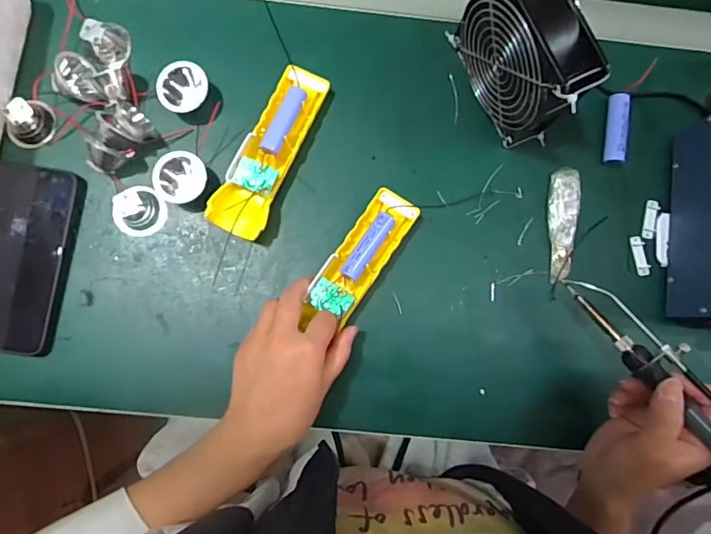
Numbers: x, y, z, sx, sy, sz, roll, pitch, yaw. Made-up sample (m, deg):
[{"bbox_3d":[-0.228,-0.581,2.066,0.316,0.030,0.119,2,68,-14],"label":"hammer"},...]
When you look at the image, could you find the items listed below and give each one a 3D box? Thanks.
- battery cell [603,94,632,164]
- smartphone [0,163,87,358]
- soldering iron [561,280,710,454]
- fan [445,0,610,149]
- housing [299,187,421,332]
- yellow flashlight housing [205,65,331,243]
[{"bbox_3d":[0.254,-0.134,0.466,0.015,0.018,0.068,8,83,-2],"label":"battery cell"},{"bbox_3d":[-0.300,-0.008,0.431,0.083,0.011,0.167,7,83,-2],"label":"smartphone"},{"bbox_3d":[0.235,0.086,0.347,0.035,0.020,0.205,-32,68,-6],"label":"soldering iron"},{"bbox_3d":[0.141,-0.178,0.409,0.043,0.124,0.124,-27,86,-6],"label":"fan"},{"bbox_3d":[0.005,-0.007,0.426,0.045,0.026,0.136,35,78,1],"label":"housing"},{"bbox_3d":[-0.079,-0.106,0.444,0.050,0.029,0.163,23,83,0],"label":"yellow flashlight housing"}]

